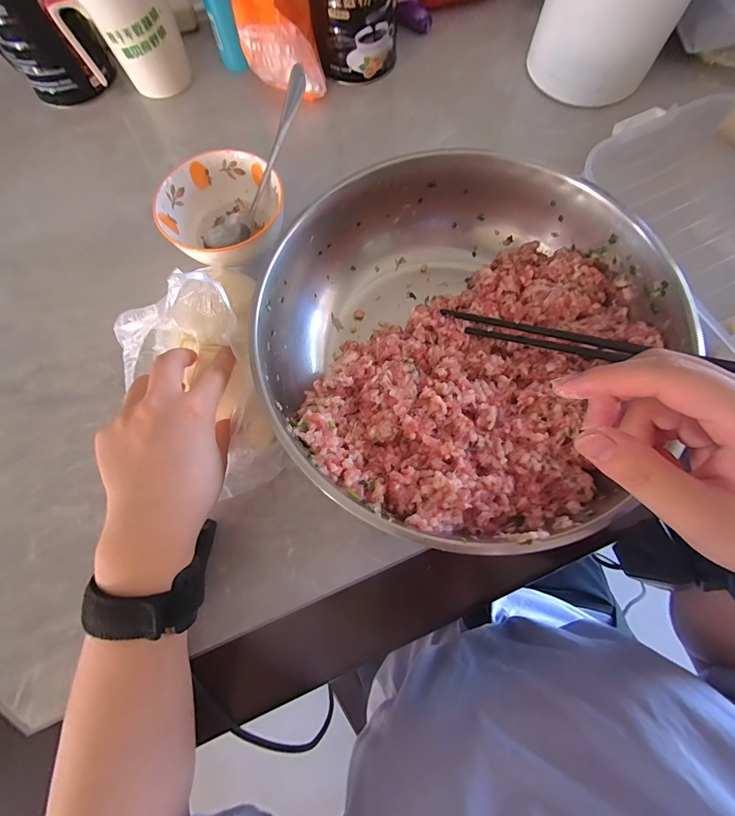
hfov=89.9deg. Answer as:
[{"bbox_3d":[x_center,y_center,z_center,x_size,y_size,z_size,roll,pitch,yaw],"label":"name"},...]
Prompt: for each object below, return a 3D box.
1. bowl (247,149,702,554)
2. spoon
[{"bbox_3d":[0.063,-0.059,0.301,0.273,0.083,0.292,-1,73,2],"label":"bowl"},{"bbox_3d":[-0.096,-0.208,0.328,0.027,0.034,0.164,51,120,15],"label":"spoon"}]

